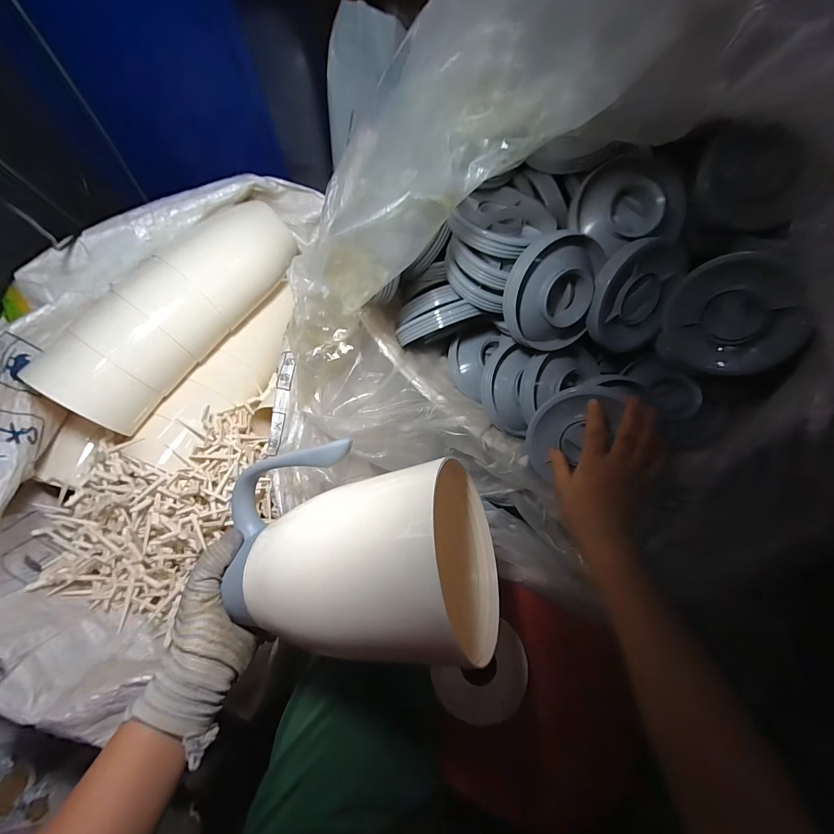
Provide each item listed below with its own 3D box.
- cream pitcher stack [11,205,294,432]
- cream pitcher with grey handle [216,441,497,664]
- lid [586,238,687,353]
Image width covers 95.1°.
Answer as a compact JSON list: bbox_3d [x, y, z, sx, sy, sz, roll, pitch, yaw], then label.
[{"bbox_3d":[-0.332,-0.160,0.550,0.108,0.097,0.380,31,70,15],"label":"cream pitcher stack"},{"bbox_3d":[-0.052,0.119,0.334,0.221,0.153,0.143,-10,58,24],"label":"cream pitcher with grey handle"},{"bbox_3d":[0.274,-0.152,0.492,0.122,0.135,0.029,-8,33,-22],"label":"lid"}]

